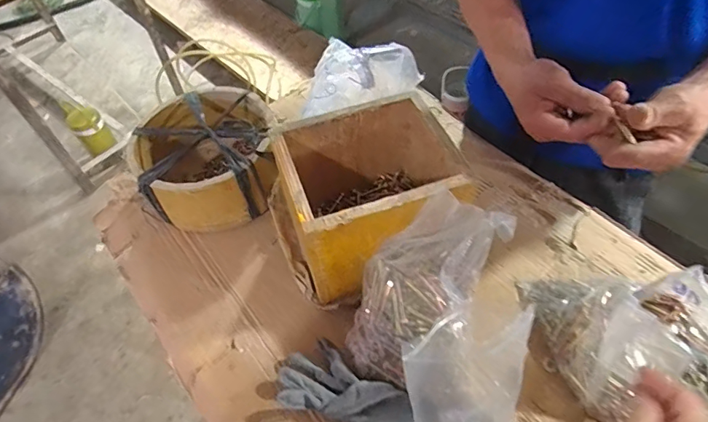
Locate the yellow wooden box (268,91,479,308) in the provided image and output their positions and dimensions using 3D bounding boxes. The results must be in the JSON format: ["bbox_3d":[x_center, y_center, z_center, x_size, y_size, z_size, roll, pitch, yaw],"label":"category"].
[{"bbox_3d":[0.011,-0.014,0.597,0.226,0.165,0.184,-18,53,-11],"label":"yellow wooden box"}]

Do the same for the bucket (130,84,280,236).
[{"bbox_3d":[-0.224,-0.078,0.701,0.201,0.114,0.210,-2,52,2],"label":"bucket"}]

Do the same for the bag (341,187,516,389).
[{"bbox_3d":[0.078,0.082,0.525,0.115,0.100,0.249,38,87,28],"label":"bag"}]

